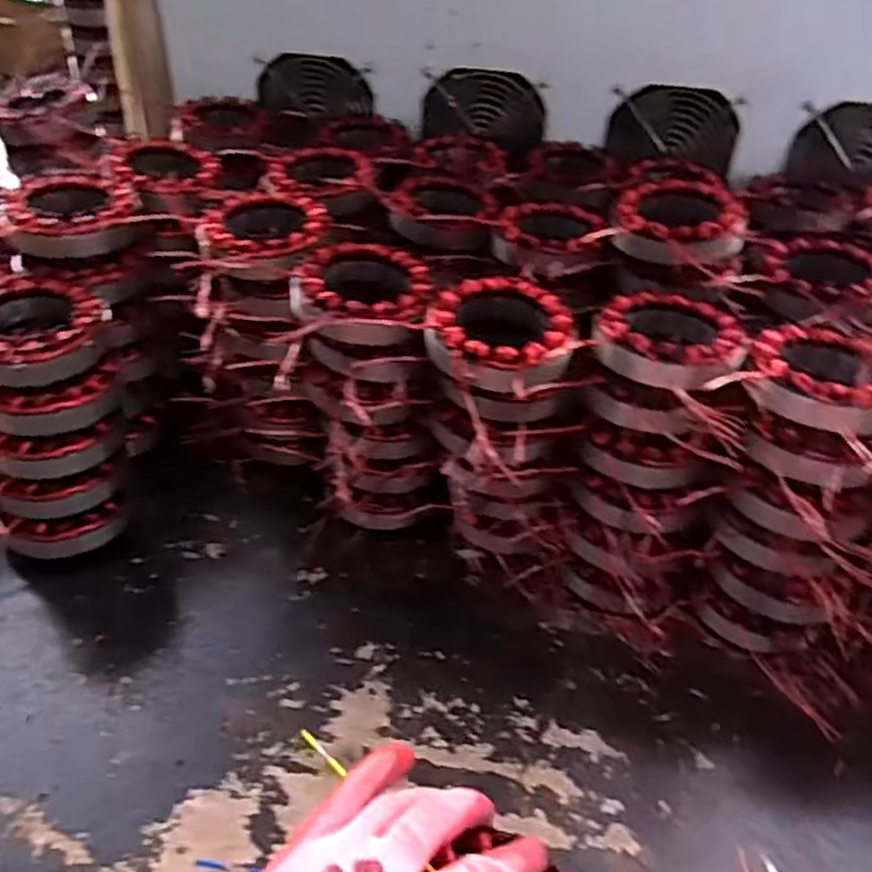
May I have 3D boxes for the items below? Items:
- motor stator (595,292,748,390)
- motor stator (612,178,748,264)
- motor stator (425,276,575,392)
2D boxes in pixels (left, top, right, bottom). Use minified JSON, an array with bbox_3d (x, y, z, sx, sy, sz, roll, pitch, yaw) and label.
[{"bbox_3d":[0.141,-0.060,0.445,0.090,0.024,0.090,1,40,-1],"label":"motor stator"},{"bbox_3d":[0.167,-0.146,0.509,0.084,0.030,0.094,10,41,8],"label":"motor stator"},{"bbox_3d":[0.038,-0.061,0.443,0.085,0.026,0.089,7,40,5],"label":"motor stator"}]

